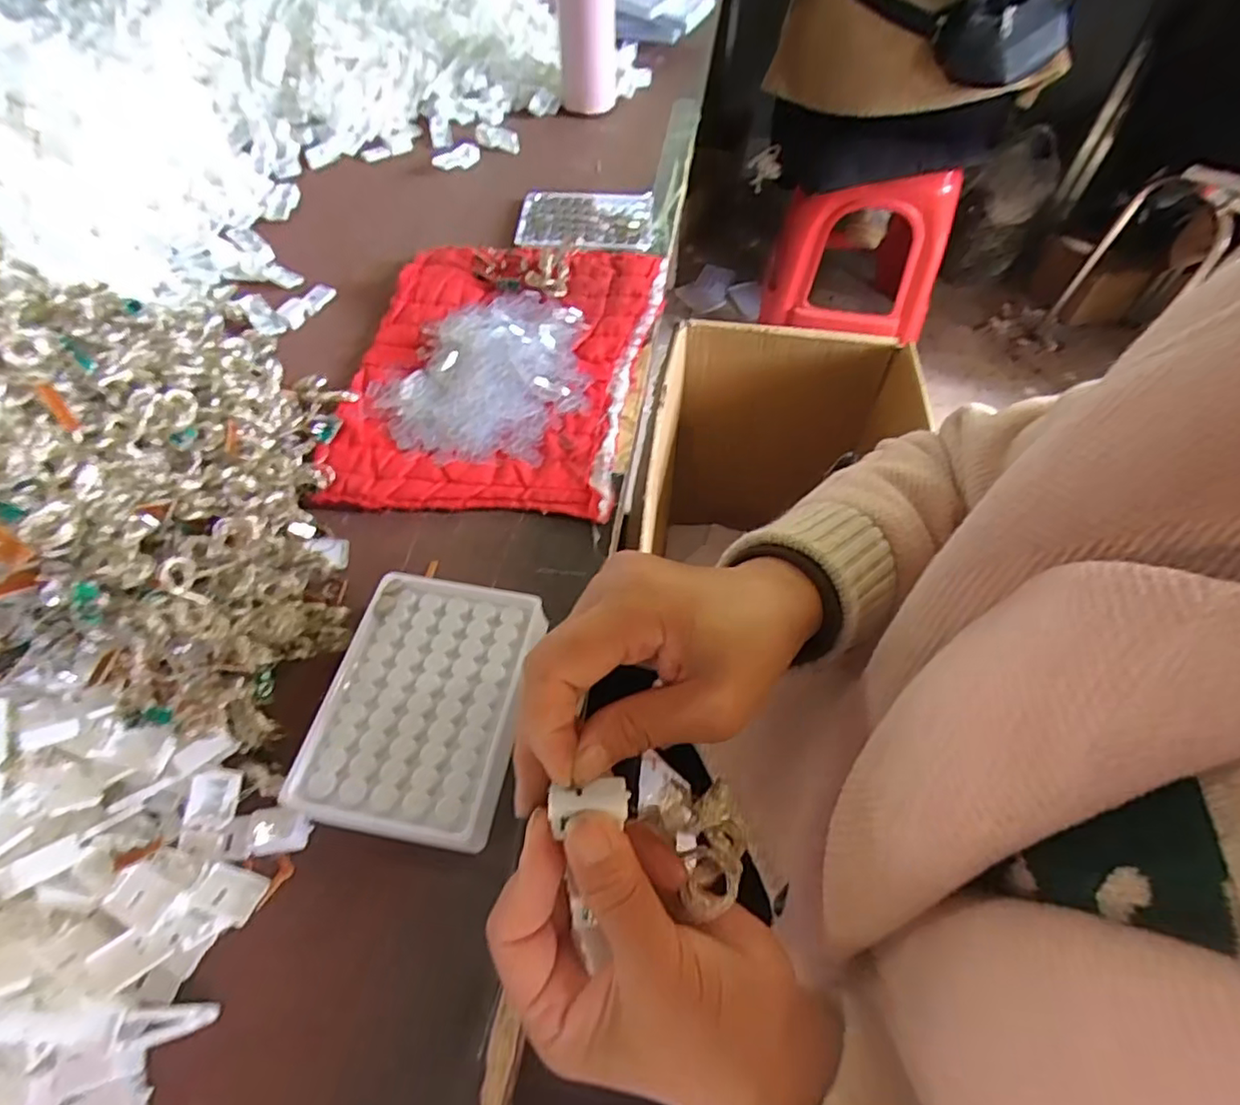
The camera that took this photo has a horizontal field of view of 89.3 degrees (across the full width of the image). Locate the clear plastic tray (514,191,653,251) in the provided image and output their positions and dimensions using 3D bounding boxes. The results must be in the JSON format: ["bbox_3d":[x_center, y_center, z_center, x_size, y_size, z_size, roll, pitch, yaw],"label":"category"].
[{"bbox_3d":[-0.035,-0.326,0.616,0.130,0.013,0.100,3,57,1],"label":"clear plastic tray"}]

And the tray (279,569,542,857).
[{"bbox_3d":[-0.102,0.082,0.336,0.103,0.035,0.130,9,57,5],"label":"tray"}]

